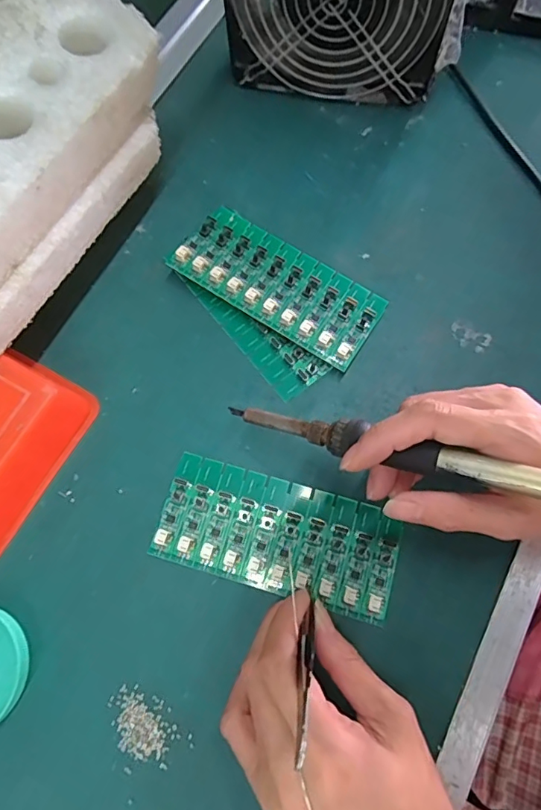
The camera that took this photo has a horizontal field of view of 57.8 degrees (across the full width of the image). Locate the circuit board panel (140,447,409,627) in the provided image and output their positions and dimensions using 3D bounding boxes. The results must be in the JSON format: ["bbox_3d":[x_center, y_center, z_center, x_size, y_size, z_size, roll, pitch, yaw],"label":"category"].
[{"bbox_3d":[0.004,0.075,0.288,0.137,0.006,0.062,15,74,7],"label":"circuit board panel"}]

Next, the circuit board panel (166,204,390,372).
[{"bbox_3d":[0.006,-0.083,0.329,0.138,0.008,0.063,32,70,8],"label":"circuit board panel"}]

